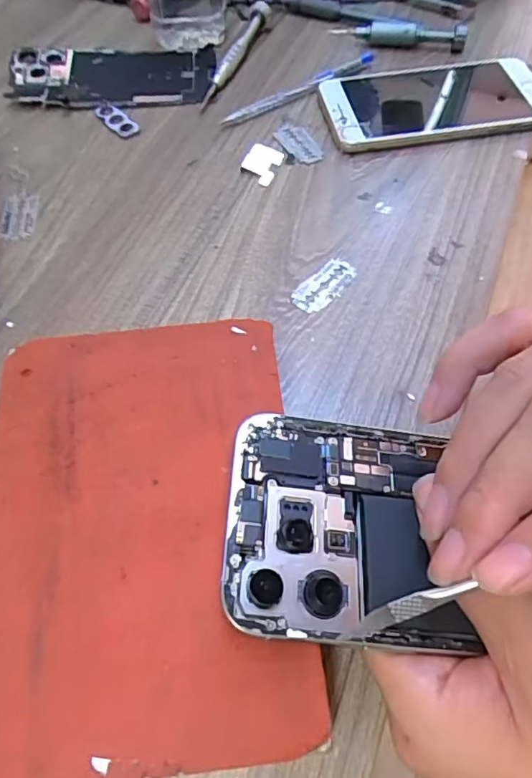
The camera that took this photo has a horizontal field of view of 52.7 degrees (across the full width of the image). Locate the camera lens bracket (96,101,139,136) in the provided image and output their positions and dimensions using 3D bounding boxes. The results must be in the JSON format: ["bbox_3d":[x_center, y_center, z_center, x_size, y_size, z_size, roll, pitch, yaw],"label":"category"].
[{"bbox_3d":[-0.109,-0.195,0.386,0.014,0.004,0.044,-40,65,-21],"label":"camera lens bracket"}]

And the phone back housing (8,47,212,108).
[{"bbox_3d":[-0.119,-0.244,0.414,0.154,0.009,0.081,0,58,2],"label":"phone back housing"}]

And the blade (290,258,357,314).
[{"bbox_3d":[0.032,-0.058,0.298,0.020,0.004,0.042,38,66,22],"label":"blade"}]

